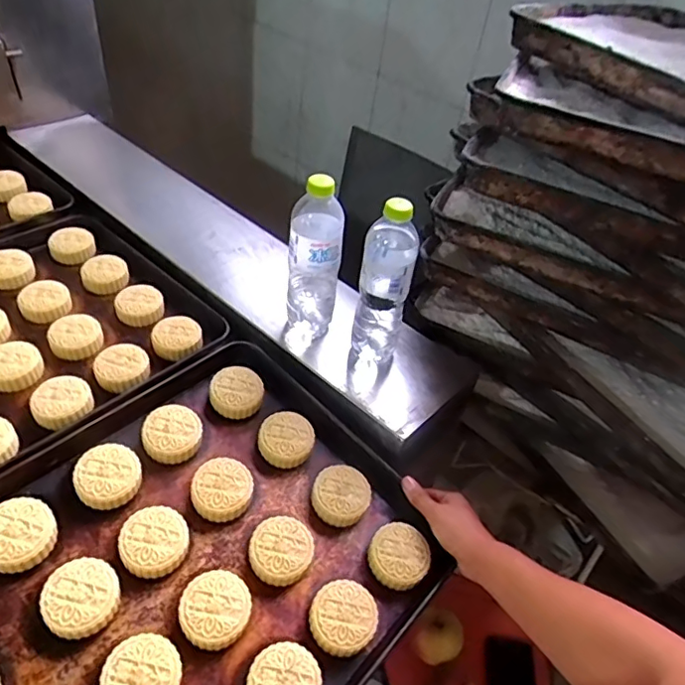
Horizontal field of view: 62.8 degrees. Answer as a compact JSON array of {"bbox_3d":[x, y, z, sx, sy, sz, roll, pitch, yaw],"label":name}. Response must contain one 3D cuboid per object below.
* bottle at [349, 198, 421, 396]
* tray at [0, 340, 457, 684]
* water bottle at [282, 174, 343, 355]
[{"bbox_3d":[0.049,-0.047,0.695,0.071,0.249,0.080,5,40,2],"label":"bottle"},{"bbox_3d":[-0.196,0.252,0.540,0.399,0.034,0.580,41,51,19],"label":"tray"},{"bbox_3d":[-0.038,-0.099,0.733,0.070,0.245,0.056,2,40,-2],"label":"water bottle"}]

